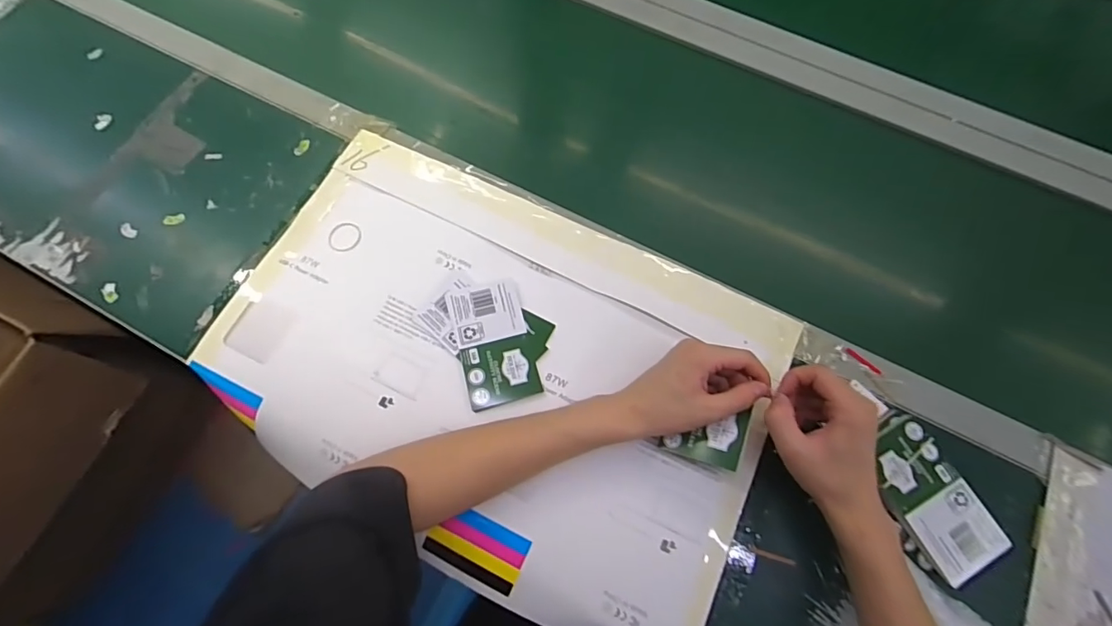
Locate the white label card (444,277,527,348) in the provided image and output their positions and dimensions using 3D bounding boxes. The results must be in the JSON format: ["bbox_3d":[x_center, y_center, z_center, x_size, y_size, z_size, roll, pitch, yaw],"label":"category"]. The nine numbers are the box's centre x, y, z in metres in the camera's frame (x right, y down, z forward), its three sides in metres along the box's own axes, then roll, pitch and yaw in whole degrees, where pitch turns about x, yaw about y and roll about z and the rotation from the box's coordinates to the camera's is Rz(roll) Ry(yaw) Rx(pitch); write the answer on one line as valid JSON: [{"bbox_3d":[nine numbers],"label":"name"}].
[{"bbox_3d":[-0.071,0.000,0.514,0.071,0.004,0.063,-14,71,-6],"label":"white label card"}]

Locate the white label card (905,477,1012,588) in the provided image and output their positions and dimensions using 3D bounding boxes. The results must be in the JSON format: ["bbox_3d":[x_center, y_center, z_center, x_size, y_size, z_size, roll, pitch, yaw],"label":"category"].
[{"bbox_3d":[0.350,0.190,0.436,0.068,0.008,0.063,-24,69,-13],"label":"white label card"}]

